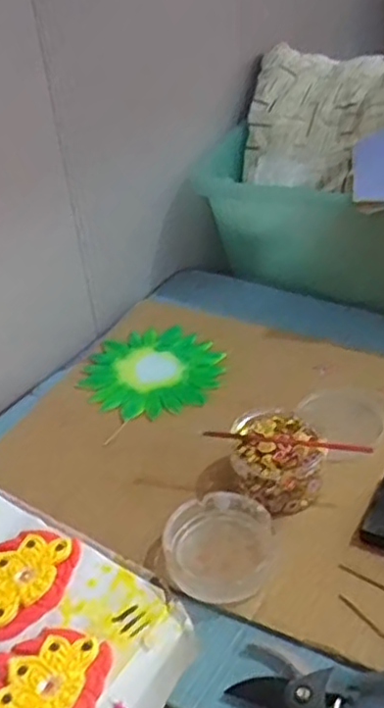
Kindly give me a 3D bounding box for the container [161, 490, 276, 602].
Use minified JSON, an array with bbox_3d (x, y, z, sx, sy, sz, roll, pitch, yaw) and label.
[{"bbox_3d":[0.027,0.177,0.671,0.096,0.039,0.102,-4,36,3],"label":"container"}]

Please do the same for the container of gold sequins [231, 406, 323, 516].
[{"bbox_3d":[0.085,0.109,0.739,0.092,0.049,0.100,-6,36,-1],"label":"container of gold sequins"}]

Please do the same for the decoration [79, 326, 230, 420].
[{"bbox_3d":[-0.049,0.019,0.905,0.168,0.015,0.148,-18,38,-16],"label":"decoration"}]

